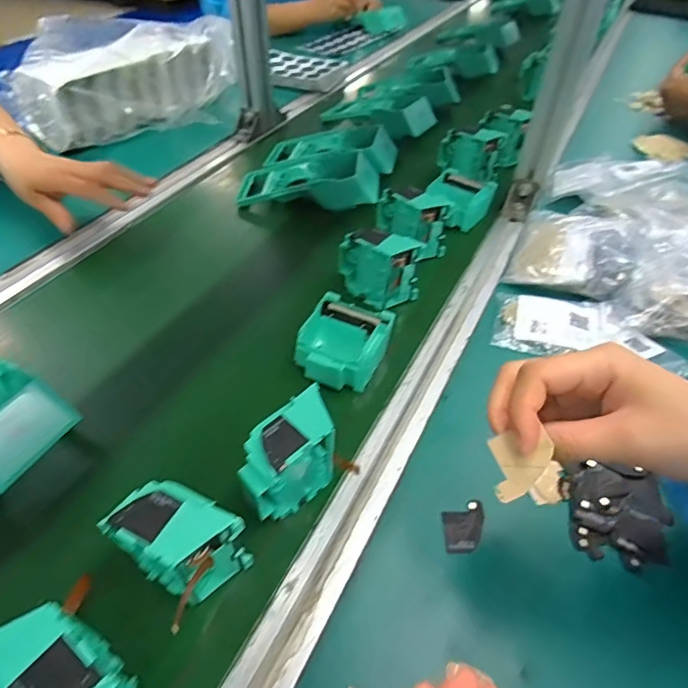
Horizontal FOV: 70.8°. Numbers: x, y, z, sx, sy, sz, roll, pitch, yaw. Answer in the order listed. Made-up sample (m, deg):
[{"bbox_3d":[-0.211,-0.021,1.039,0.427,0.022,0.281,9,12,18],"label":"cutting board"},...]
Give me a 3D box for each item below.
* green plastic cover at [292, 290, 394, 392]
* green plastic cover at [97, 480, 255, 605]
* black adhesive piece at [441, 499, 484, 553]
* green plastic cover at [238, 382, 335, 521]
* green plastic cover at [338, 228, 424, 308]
[{"bbox_3d":[0.000,-0.002,0.457,0.074,0.030,0.085,18,49,16],"label":"green plastic cover"},{"bbox_3d":[-0.104,0.125,0.305,0.075,0.069,0.046,22,50,19],"label":"green plastic cover"},{"bbox_3d":[0.088,0.133,0.355,0.031,0.006,0.039,0,47,-1],"label":"black adhesive piece"},{"bbox_3d":[-0.037,0.081,0.343,0.080,0.061,0.046,-34,56,-28],"label":"green plastic cover"},{"bbox_3d":[0.035,-0.077,0.506,0.085,0.080,0.030,15,48,13],"label":"green plastic cover"}]

